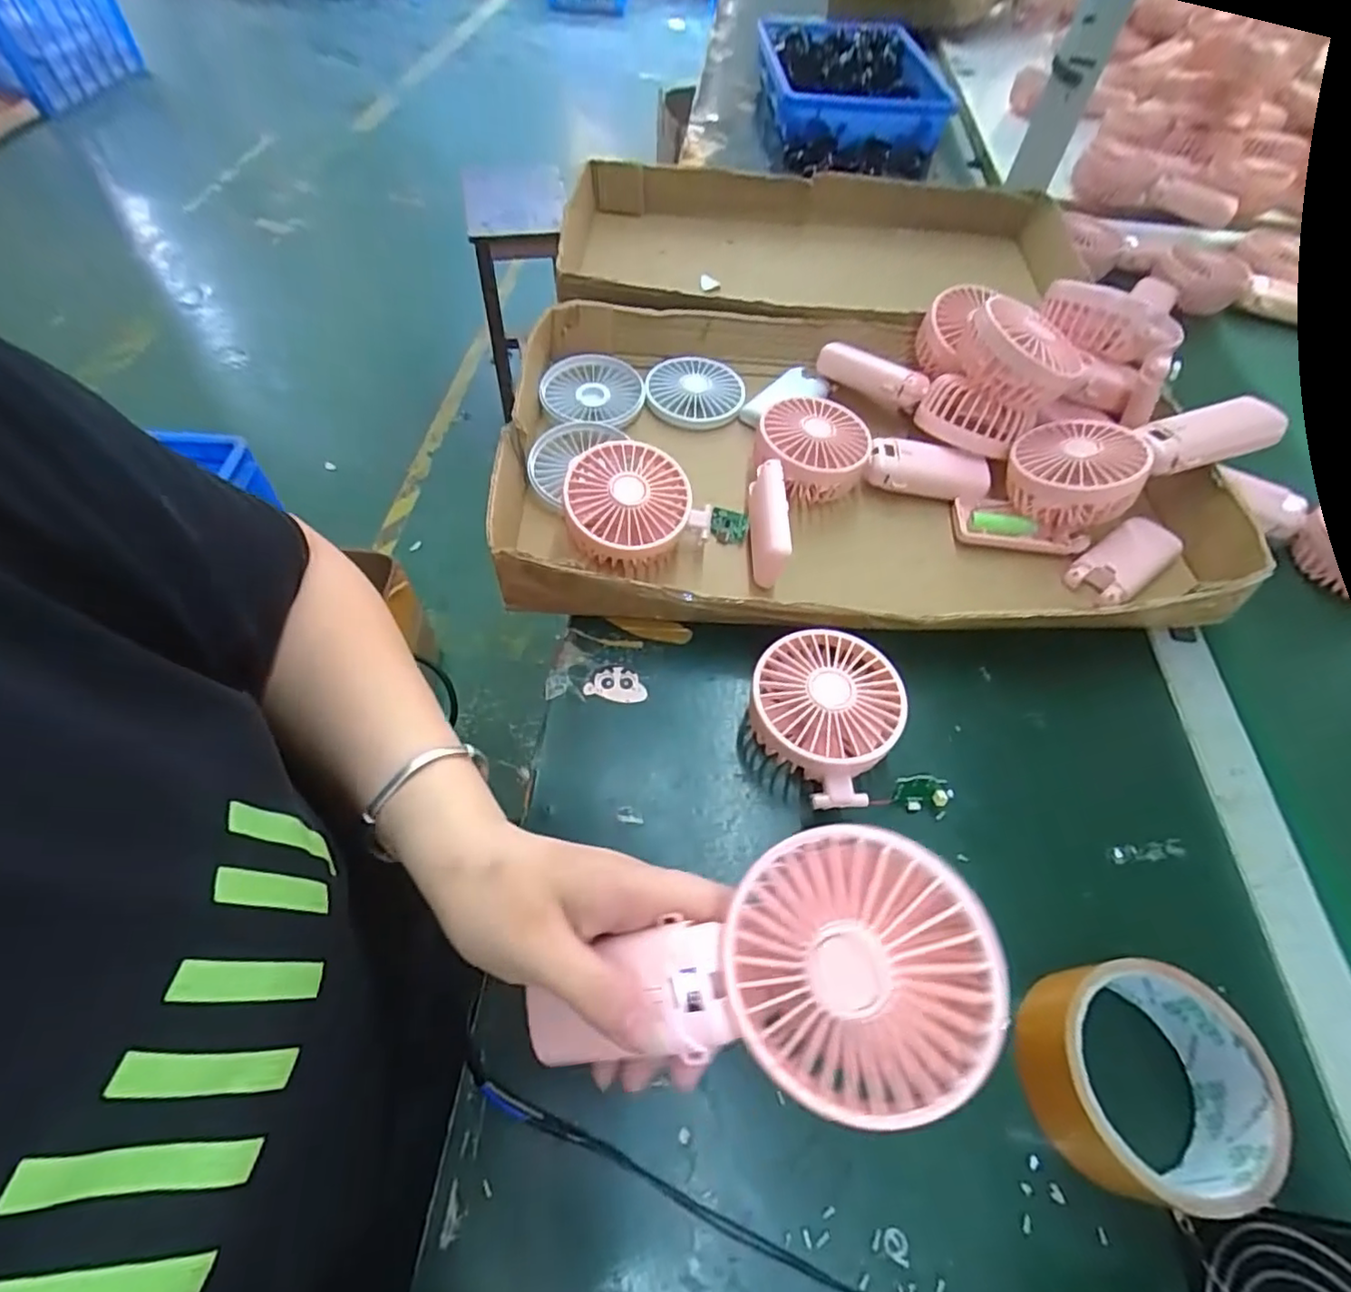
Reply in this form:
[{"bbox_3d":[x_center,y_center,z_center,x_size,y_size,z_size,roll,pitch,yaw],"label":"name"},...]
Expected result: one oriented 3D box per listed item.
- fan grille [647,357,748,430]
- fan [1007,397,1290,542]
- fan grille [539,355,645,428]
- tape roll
[{"bbox_3d":[0.018,-0.224,0.559,0.084,0.013,0.077,6,69,-6],"label":"fan grille"},{"bbox_3d":[0.339,-0.138,0.473,0.178,0.057,0.085,-17,58,3],"label":"fan"},{"bbox_3d":[-0.071,-0.220,0.547,0.086,0.017,0.085,1,56,-1],"label":"fan grille"},{"bbox_3d":[0.209,0.193,0.284,0.085,0.046,0.087,1,56,-1],"label":"tape roll"}]

